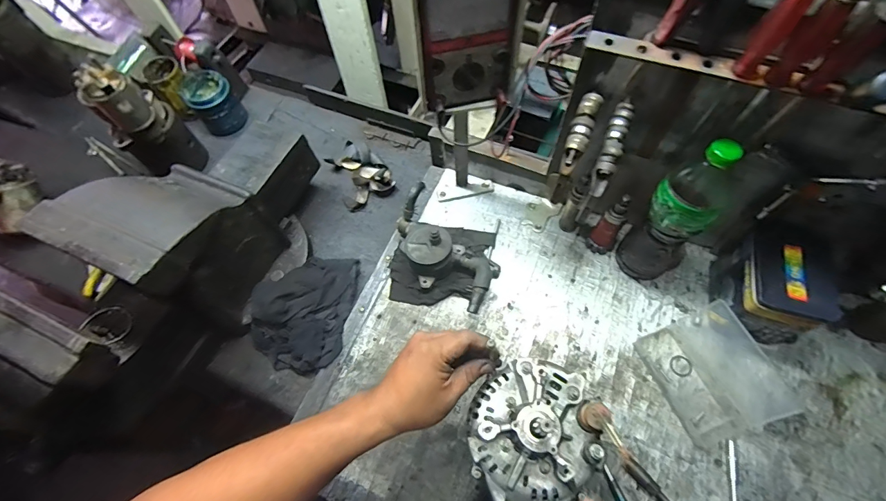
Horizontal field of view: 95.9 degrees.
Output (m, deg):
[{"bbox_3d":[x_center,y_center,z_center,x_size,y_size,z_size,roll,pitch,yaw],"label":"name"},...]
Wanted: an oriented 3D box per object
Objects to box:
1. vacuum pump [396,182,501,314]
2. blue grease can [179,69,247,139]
[{"bbox_3d":[0.000,0.005,0.655,0.204,0.078,0.117,39,73,19],"label":"vacuum pump"},{"bbox_3d":[-0.490,-0.318,0.858,0.094,0.080,0.119,-40,68,-14],"label":"blue grease can"}]

